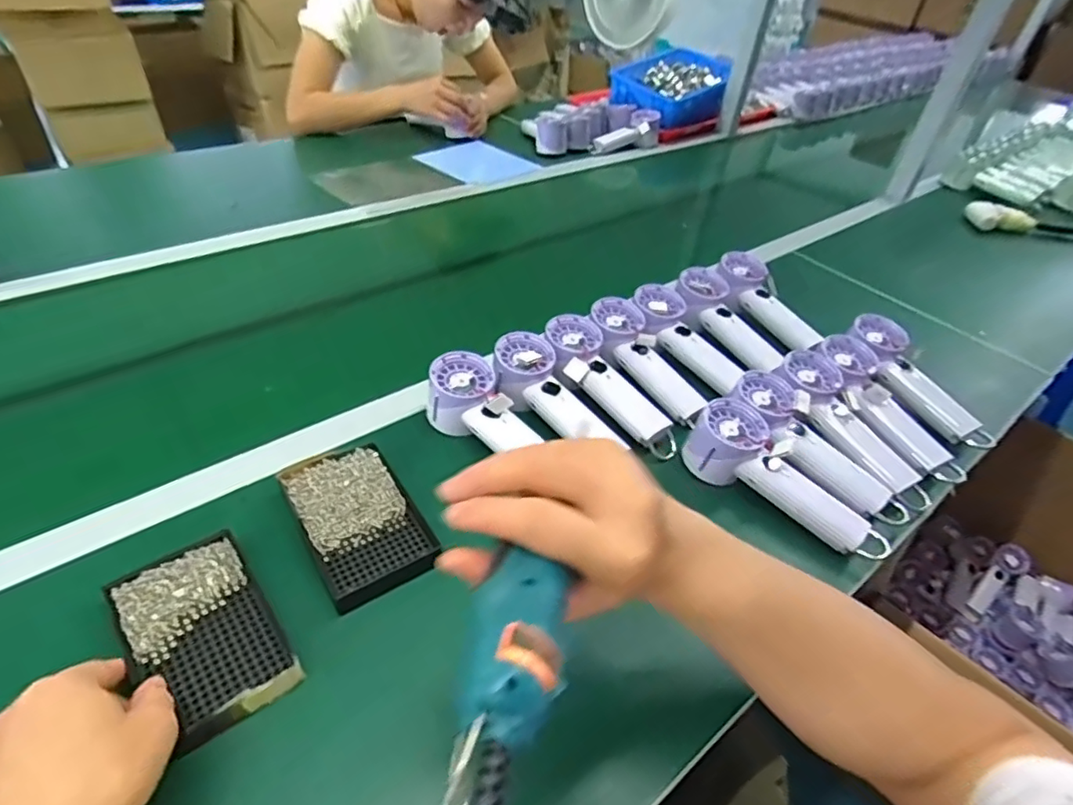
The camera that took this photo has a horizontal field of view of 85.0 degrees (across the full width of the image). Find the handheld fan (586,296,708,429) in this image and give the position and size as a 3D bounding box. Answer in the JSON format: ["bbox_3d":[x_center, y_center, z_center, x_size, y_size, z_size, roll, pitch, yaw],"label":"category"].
[{"bbox_3d":[0.128,-0.051,0.667,0.074,0.035,0.186,-20,62,-26],"label":"handheld fan"}]

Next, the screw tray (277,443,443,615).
[{"bbox_3d":[-0.149,0.096,0.493,0.087,0.017,0.142,-22,49,-28],"label":"screw tray"}]

